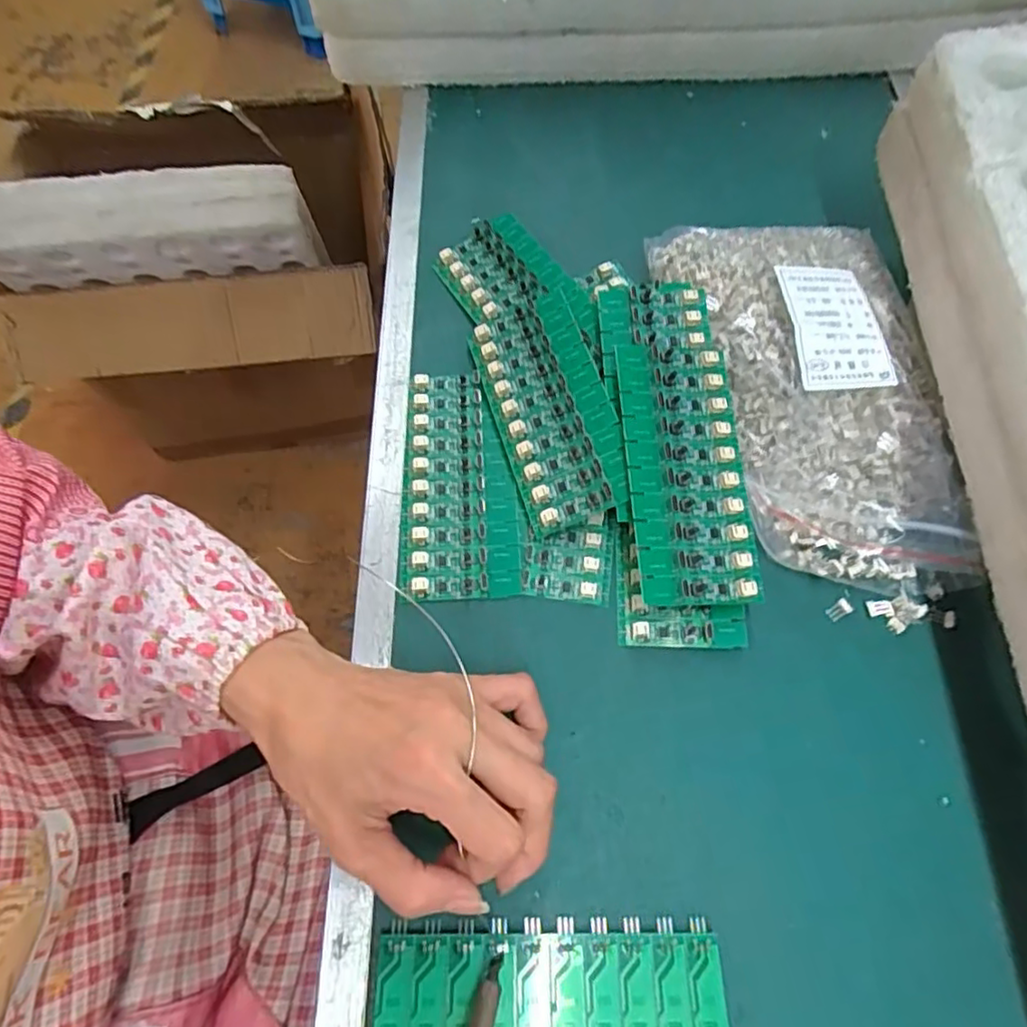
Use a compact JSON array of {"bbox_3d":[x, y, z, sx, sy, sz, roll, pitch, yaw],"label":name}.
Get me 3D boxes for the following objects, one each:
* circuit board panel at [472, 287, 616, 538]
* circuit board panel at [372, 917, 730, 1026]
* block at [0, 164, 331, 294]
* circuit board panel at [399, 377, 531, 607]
[{"bbox_3d":[0.019,-0.061,0.352,0.063,0.007,0.140,-23,67,10],"label":"circuit board panel"},{"bbox_3d":[0.015,0.201,0.248,0.137,0.011,0.067,1,65,-1],"label":"circuit board panel"},{"bbox_3d":[-0.440,-0.347,0.775,0.364,0.110,0.105,-5,66,-3],"label":"block"},{"bbox_3d":[-0.028,-0.018,0.351,0.064,0.011,0.135,-3,66,-2],"label":"circuit board panel"}]

